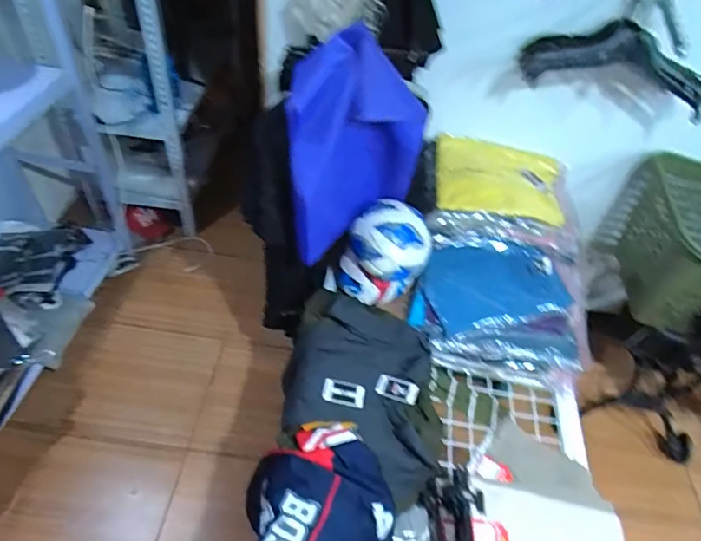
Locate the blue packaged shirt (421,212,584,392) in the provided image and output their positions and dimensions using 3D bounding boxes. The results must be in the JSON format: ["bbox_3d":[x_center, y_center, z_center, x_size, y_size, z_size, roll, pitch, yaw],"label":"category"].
[{"bbox_3d":[0.379,0.069,1.222,0.376,0.077,0.391,9,67,3],"label":"blue packaged shirt"}]

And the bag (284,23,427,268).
[{"bbox_3d":[-0.015,-0.277,1.077,0.326,0.471,0.142,-26,54,-28],"label":"bag"}]

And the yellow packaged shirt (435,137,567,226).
[{"bbox_3d":[0.415,-0.251,1.333,0.348,0.043,0.257,6,61,-4],"label":"yellow packaged shirt"}]

